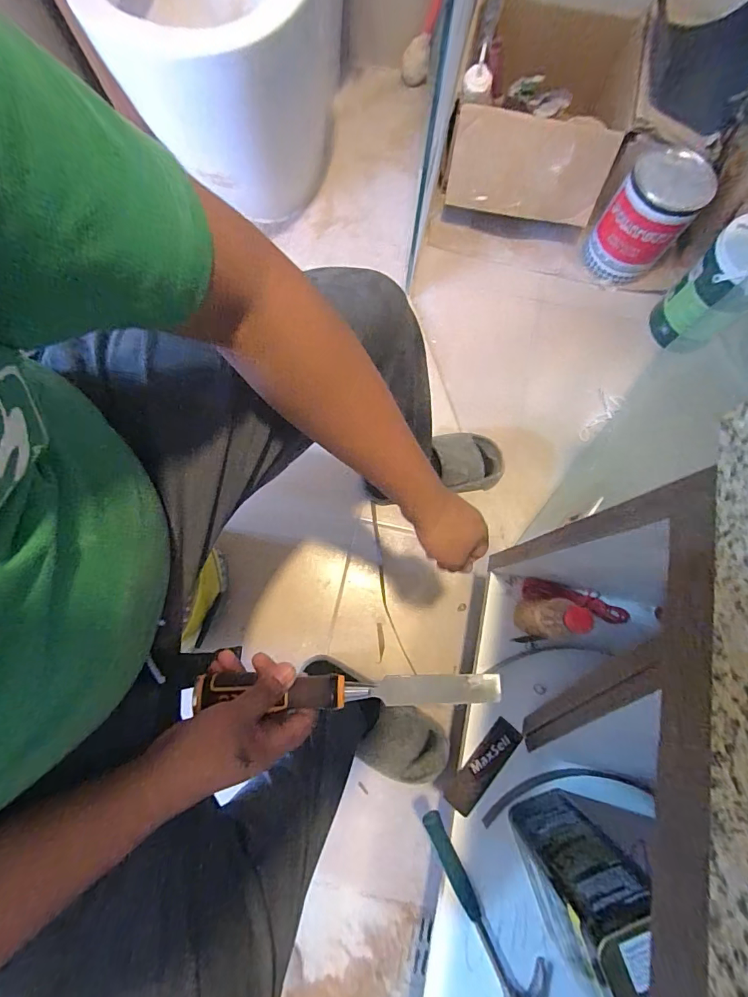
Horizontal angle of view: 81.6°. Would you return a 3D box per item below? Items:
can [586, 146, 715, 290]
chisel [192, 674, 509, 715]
[{"bbox_3d":[0.586,-0.602,0.949,0.156,0.206,0.145,0,76,-2],"label":"can"},{"bbox_3d":[-0.022,0.174,0.388,0.273,0.024,0.028,1,76,-3],"label":"chisel"}]

